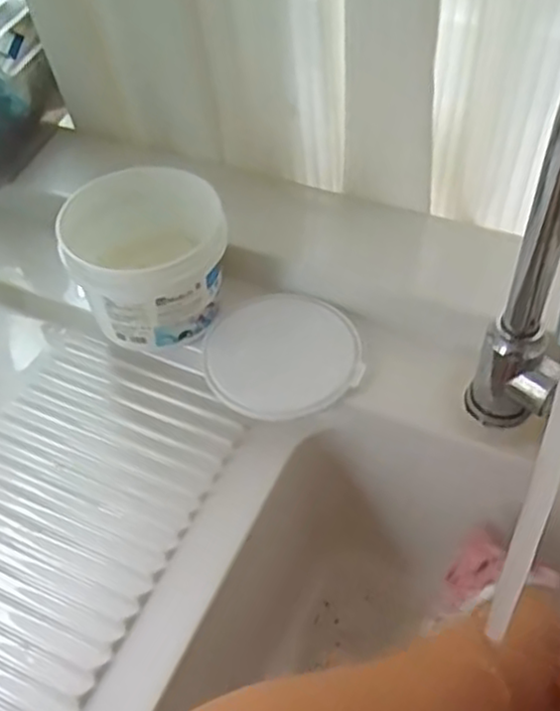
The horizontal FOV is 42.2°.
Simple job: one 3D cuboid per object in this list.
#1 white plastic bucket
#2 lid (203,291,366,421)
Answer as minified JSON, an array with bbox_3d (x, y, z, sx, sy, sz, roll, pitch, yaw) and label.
[{"bbox_3d":[-0.107,-0.078,0.587,0.125,0.101,0.107,-17,52,-10],"label":"white plastic bucket"},{"bbox_3d":[0.002,0.000,0.591,0.121,0.014,0.110,-5,62,9],"label":"lid"}]

